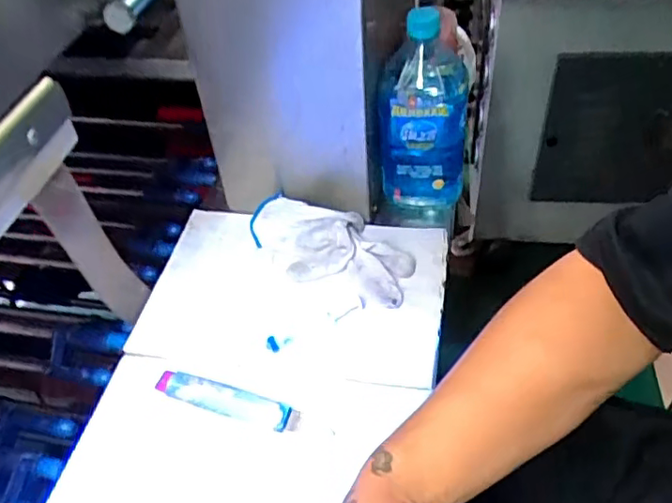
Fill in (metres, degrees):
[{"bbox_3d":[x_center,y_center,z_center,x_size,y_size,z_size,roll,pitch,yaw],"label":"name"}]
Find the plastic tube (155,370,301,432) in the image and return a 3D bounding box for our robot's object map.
[{"bbox_3d":[-0.096,0.132,0.529,0.135,0.021,0.028,12,48,15],"label":"plastic tube"}]

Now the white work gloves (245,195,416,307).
[{"bbox_3d":[-0.005,-0.010,0.626,0.177,0.045,0.095,16,50,18],"label":"white work gloves"}]

